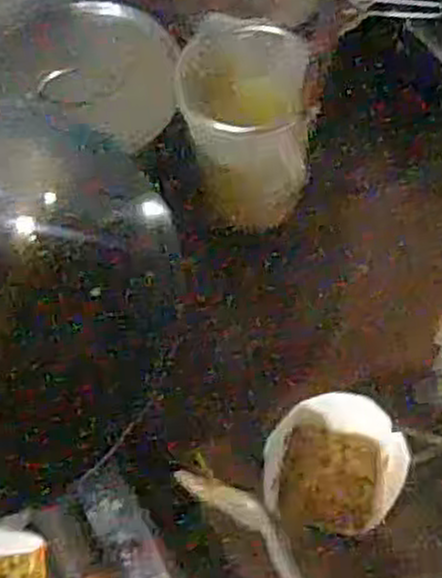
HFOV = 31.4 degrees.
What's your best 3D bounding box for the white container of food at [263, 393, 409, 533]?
[{"bbox_3d":[0.115,0.174,0.801,0.132,0.072,0.132,-1,65,2],"label":"white container of food"}]

